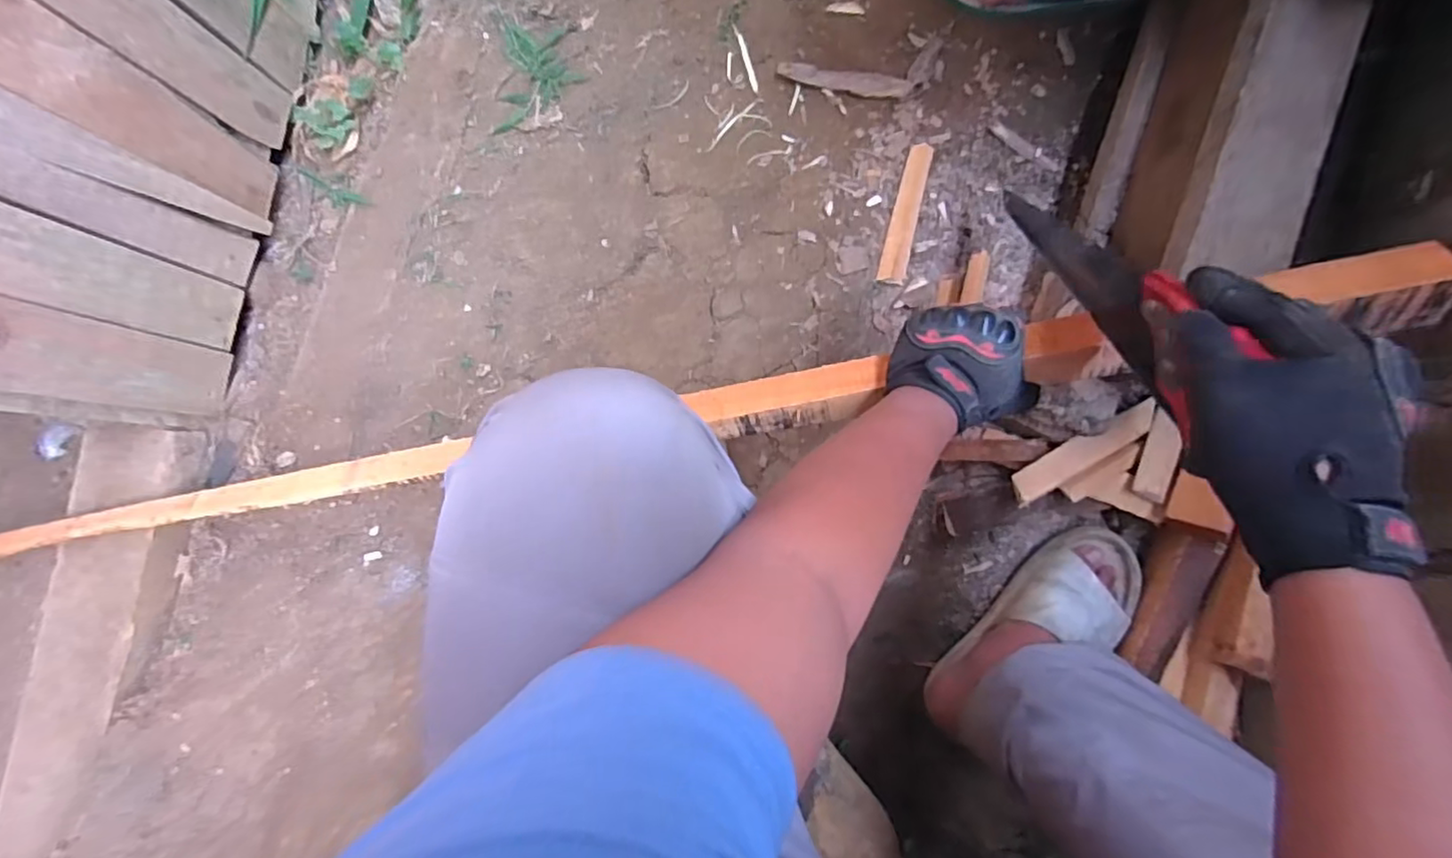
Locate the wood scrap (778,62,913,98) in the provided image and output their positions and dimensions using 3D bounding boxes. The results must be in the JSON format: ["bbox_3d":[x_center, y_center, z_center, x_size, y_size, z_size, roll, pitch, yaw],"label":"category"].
[{"bbox_3d":[0.151,-0.444,0.801,0.167,0.009,0.026,10,102,1],"label":"wood scrap"}]

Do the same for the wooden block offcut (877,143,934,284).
[{"bbox_3d":[0.225,-0.268,0.785,0.034,0.010,0.176,12,88,6],"label":"wooden block offcut"}]

